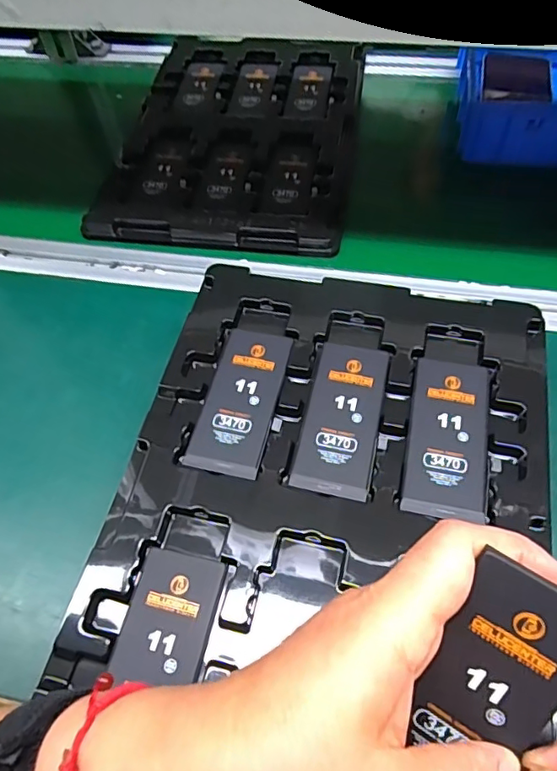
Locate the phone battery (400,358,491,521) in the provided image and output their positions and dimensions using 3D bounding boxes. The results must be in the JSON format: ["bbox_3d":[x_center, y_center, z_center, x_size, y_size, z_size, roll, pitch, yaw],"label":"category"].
[{"bbox_3d":[0.097,0.027,0.301,0.044,0.004,0.098,10,60,9],"label":"phone battery"}]

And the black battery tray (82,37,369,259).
[{"bbox_3d":[-0.036,-0.256,0.540,0.223,0.021,0.316,6,60,7],"label":"black battery tray"}]

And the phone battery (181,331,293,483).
[{"bbox_3d":[-0.022,0.007,0.322,0.043,0.004,0.098,12,61,10],"label":"phone battery"}]

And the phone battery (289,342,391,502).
[{"bbox_3d":[0.038,0.017,0.312,0.042,0.004,0.098,11,60,10],"label":"phone battery"}]

